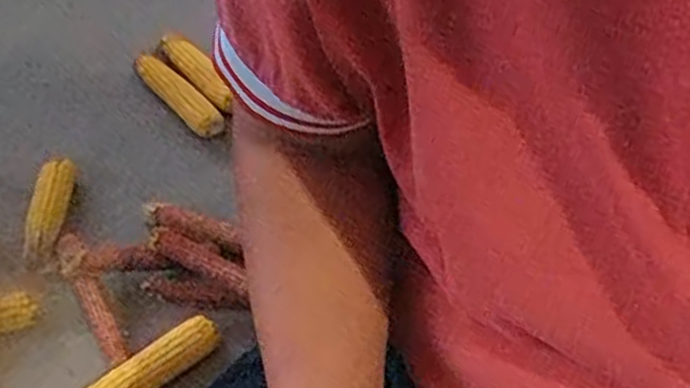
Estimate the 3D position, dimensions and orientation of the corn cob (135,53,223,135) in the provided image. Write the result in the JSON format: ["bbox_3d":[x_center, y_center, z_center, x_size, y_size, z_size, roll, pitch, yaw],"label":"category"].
[{"bbox_3d":[-0.265,-0.156,1.140,0.055,0.055,0.184,-38,67,-25],"label":"corn cob"}]

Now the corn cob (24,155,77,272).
[{"bbox_3d":[-0.415,0.018,1.003,0.038,0.038,0.176,0,53,1],"label":"corn cob"}]

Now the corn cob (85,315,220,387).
[{"bbox_3d":[-0.248,0.220,0.866,0.207,0.043,0.045,-33,59,-22],"label":"corn cob"}]

